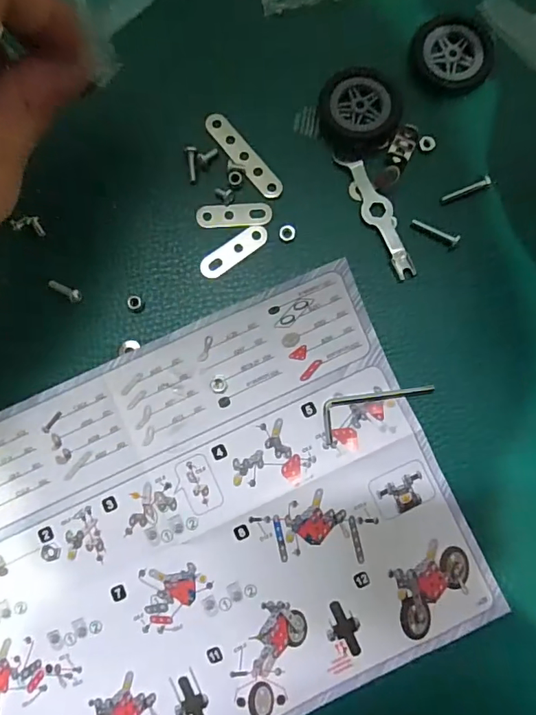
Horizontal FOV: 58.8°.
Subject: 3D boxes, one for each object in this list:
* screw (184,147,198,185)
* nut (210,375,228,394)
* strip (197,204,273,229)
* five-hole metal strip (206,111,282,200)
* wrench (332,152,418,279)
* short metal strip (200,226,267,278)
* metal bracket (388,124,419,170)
[{"bbox_3d":[-0.035,-0.088,0.217,0.006,0.004,0.017,-3,103,0],"label":"screw"},{"bbox_3d":[-0.022,0.012,0.208,0.008,0.004,0.008,0,85,0],"label":"nut"},{"bbox_3d":[-0.016,-0.065,0.217,0.034,0.004,0.011,-2,85,0],"label":"strip"},{"bbox_3d":[-0.011,-0.093,0.218,0.010,0.004,0.048,-40,87,-3],"label":"five-hole metal strip"},{"bbox_3d":[0.050,-0.065,0.215,0.012,0.004,0.062,-30,86,-2],"label":"wrench"},{"bbox_3d":[-0.016,-0.048,0.215,0.034,0.004,0.009,-35,86,-3],"label":"short metal strip"},{"bbox_3d":[0.062,-0.097,0.216,0.011,0.004,0.019,26,86,2],"label":"metal bracket"}]

